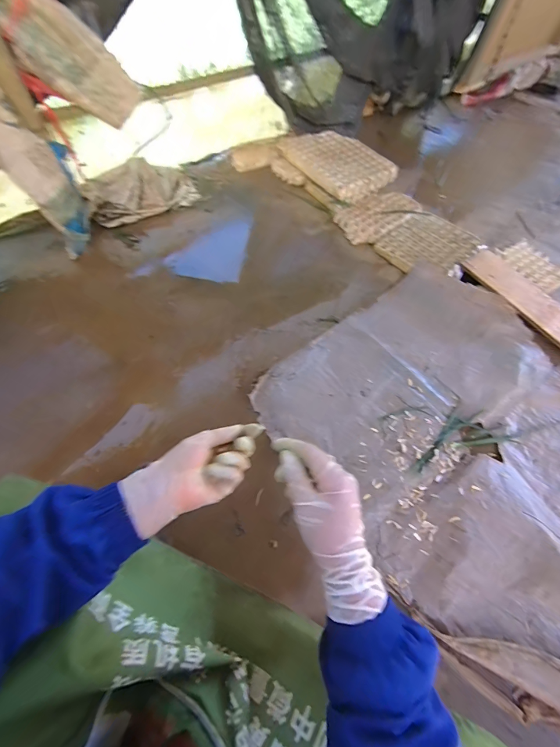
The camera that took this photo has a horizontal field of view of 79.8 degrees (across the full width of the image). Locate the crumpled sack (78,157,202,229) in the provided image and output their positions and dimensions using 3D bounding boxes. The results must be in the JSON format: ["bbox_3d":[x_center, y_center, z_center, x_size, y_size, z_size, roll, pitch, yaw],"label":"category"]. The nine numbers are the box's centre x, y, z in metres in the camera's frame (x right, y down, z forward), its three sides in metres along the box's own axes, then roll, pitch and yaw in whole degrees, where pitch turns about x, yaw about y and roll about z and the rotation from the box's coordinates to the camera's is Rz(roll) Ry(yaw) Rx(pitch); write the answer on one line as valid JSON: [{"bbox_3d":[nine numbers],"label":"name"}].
[{"bbox_3d":[-0.543,-0.728,1.330,0.434,0.082,0.215,-31,103,-23],"label":"crumpled sack"}]

